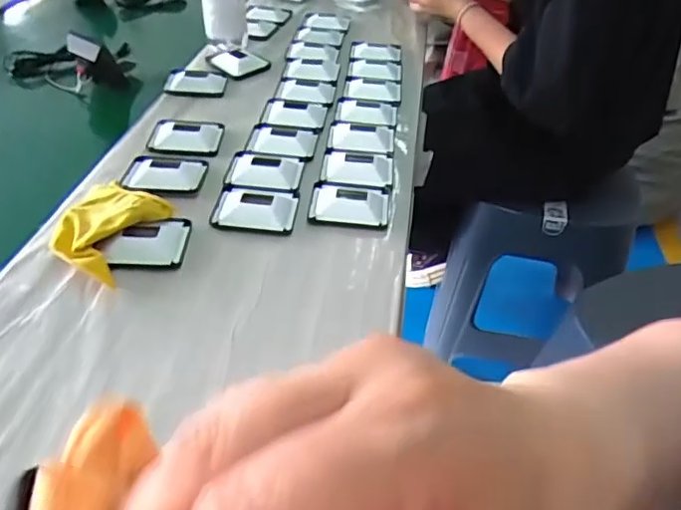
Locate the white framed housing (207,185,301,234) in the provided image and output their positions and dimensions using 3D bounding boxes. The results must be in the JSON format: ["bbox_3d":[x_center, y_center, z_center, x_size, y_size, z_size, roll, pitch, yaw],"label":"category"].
[{"bbox_3d":[-0.083,-0.050,0.551,0.079,0.011,0.068,6,41,4],"label":"white framed housing"}]

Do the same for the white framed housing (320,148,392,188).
[{"bbox_3d":[0.018,-0.098,0.616,0.075,0.015,0.071,5,41,3],"label":"white framed housing"}]

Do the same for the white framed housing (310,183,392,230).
[{"bbox_3d":[0.009,-0.051,0.570,0.078,0.022,0.066,5,41,4],"label":"white framed housing"}]

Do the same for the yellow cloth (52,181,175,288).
[{"bbox_3d":[-0.206,-0.026,0.501,0.076,0.029,0.112,13,42,12],"label":"yellow cloth"}]

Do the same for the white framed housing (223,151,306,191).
[{"bbox_3d":[-0.081,-0.092,0.598,0.080,0.011,0.064,7,41,7],"label":"white framed housing"}]

